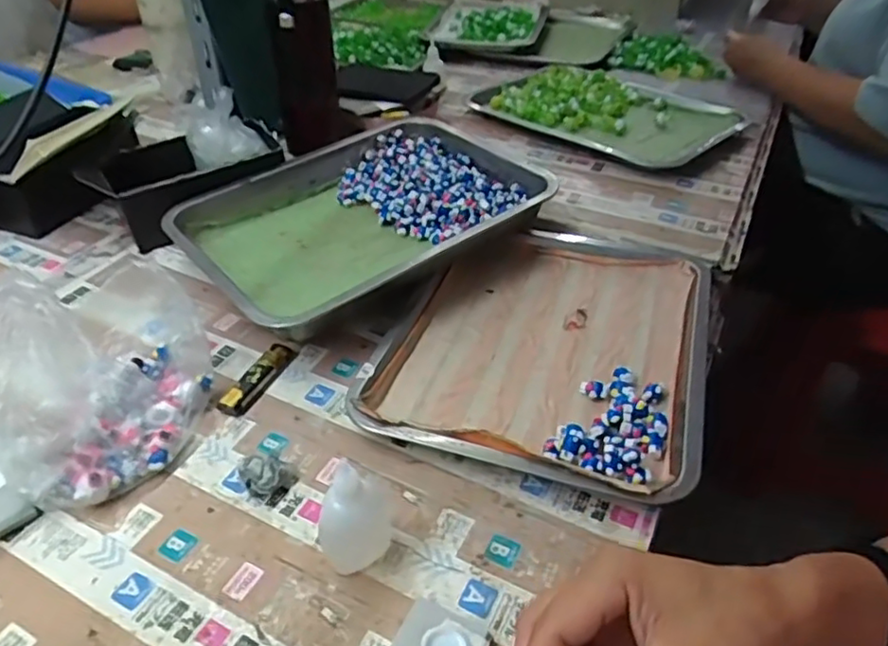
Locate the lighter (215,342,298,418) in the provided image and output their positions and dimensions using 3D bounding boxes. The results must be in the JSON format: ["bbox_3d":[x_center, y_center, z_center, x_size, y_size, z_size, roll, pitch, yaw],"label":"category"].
[{"bbox_3d":[-0.156,0.045,0.535,0.022,0.010,0.081,16,42,18],"label":"lighter"}]

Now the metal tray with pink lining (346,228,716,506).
[{"bbox_3d":[0.092,0.013,0.563,0.264,0.038,0.306,14,41,15],"label":"metal tray with pink lining"}]

